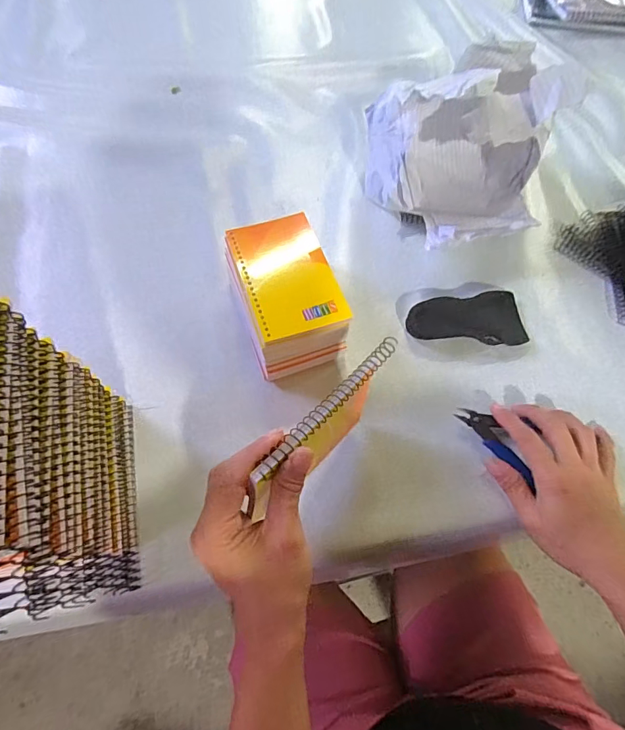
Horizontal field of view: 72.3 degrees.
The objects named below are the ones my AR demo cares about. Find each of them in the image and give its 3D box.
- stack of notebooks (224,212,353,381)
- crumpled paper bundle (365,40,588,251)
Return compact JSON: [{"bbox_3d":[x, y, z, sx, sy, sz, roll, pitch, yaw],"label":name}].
[{"bbox_3d":[-0.028,-0.068,0.418,0.088,0.062,0.142,-16,66,-10],"label":"stack of notebooks"},{"bbox_3d":[0.167,-0.235,0.466,0.186,0.145,0.186,1,64,-2],"label":"crumpled paper bundle"}]

